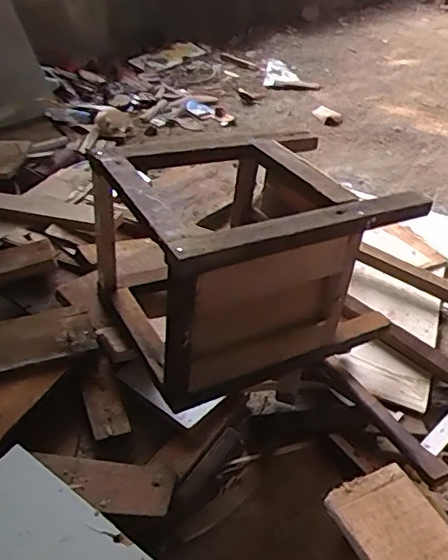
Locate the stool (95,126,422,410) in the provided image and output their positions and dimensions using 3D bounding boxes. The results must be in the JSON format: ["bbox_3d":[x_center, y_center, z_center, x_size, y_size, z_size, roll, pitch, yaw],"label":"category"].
[{"bbox_3d":[0.031,-0.048,0.749,0.343,0.228,0.261,-21,43,-23],"label":"stool"}]

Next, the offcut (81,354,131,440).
[{"bbox_3d":[-0.151,0.146,0.719,0.045,0.013,0.104,-12,56,-14],"label":"offcut"}]

